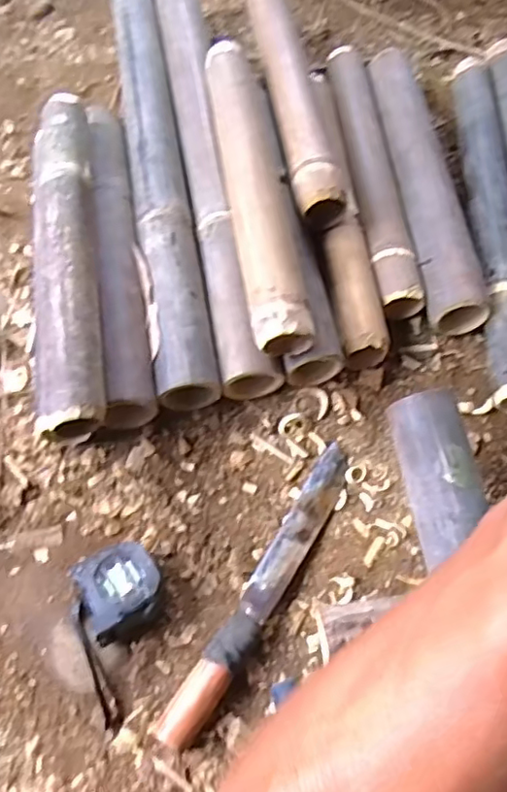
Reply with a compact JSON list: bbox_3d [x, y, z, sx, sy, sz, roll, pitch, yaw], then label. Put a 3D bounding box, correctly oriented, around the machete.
[{"bbox_3d":[0.016,0.194,0.621,0.039,0.031,0.341,30,67,10],"label":"machete"}]

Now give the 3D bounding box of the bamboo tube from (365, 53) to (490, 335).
[{"bbox_3d":[0.234,-0.310,0.820,0.071,0.054,0.479,-4,66,-5],"label":"bamboo tube"}]

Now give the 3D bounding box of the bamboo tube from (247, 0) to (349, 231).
[{"bbox_3d":[0.053,-0.433,0.819,0.069,0.050,0.465,-8,66,-7],"label":"bamboo tube"}]

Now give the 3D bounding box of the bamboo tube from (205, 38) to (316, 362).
[{"bbox_3d":[-0.001,-0.263,0.734,0.067,0.067,0.465,-7,66,-6],"label":"bamboo tube"}]

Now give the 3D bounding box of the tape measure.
[{"bbox_3d":[-0.126,0.229,0.588,0.089,0.052,0.156,-17,68,-11],"label":"tape measure"}]

